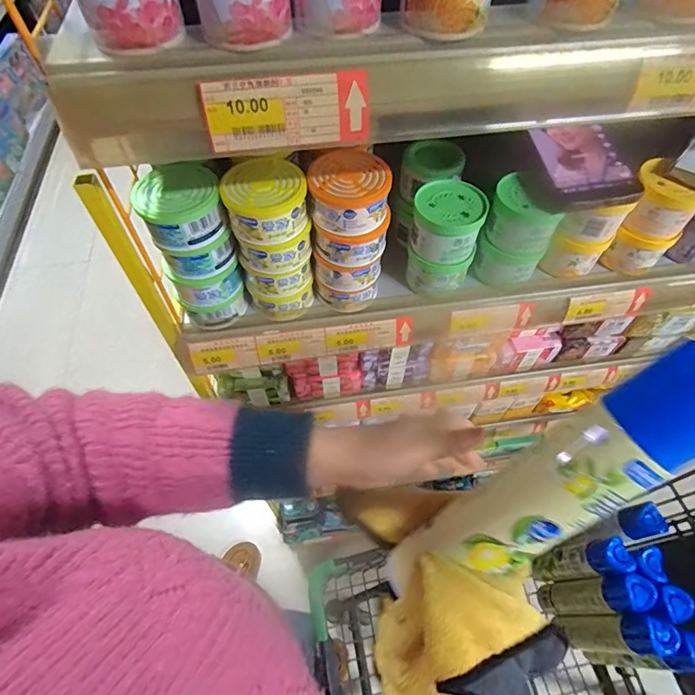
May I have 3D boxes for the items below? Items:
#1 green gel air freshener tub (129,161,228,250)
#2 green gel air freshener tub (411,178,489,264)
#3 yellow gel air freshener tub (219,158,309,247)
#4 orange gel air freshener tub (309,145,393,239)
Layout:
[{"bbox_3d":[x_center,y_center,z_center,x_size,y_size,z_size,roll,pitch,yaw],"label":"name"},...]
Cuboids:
[{"bbox_3d":[-0.136,-0.116,0.361,0.063,0.037,0.063,0,58,0],"label":"green gel air freshener tub"},{"bbox_3d":[0.096,-0.122,0.420,0.063,0.045,0.063,0,58,0],"label":"green gel air freshener tub"},{"bbox_3d":[-0.066,-0.120,0.362,0.065,0.037,0.060,0,58,0],"label":"yellow gel air freshener tub"},{"bbox_3d":[0.003,-0.132,0.370,0.064,0.037,0.068,0,58,0],"label":"orange gel air freshener tub"}]

